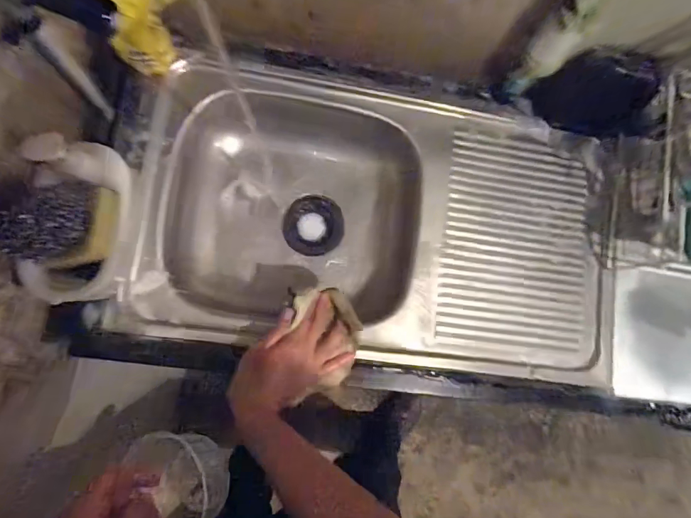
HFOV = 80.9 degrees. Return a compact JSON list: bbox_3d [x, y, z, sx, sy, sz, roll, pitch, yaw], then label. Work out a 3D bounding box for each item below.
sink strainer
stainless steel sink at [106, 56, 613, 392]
[{"bbox_3d":[-0.056,-0.059,0.719,0.102,0.019,0.101,5,83,-6],"label":"sink strainer"},{"bbox_3d":[0.049,-0.052,0.668,0.699,0.138,0.422,9,83,-6],"label":"stainless steel sink"}]

